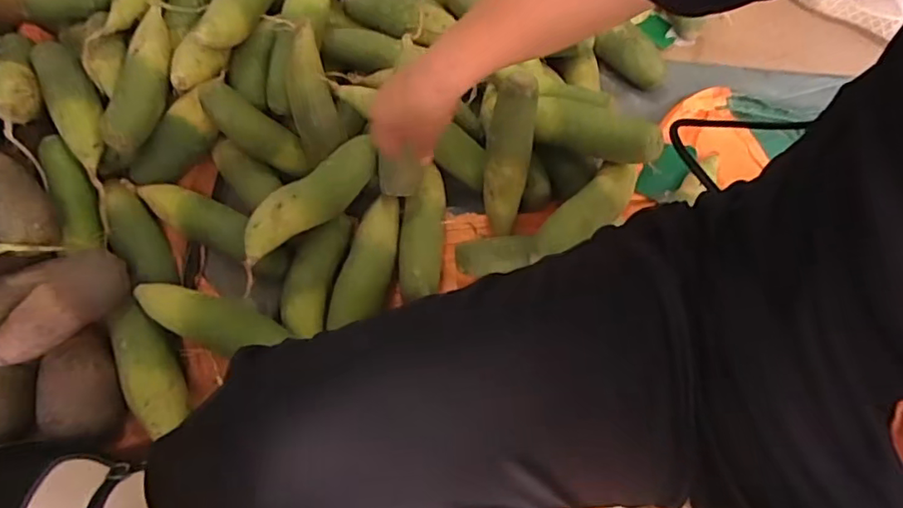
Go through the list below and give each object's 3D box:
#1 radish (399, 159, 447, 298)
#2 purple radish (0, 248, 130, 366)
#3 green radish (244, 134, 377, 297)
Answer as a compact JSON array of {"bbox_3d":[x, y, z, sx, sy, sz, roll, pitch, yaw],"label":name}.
[{"bbox_3d":[-0.037,-0.022,0.703,0.053,0.057,0.156,4,64,-2],"label":"radish"},{"bbox_3d":[-0.419,0.057,0.607,0.065,0.058,0.149,38,67,14],"label":"purple radish"},{"bbox_3d":[-0.174,-0.062,0.695,0.064,0.061,0.219,39,68,14],"label":"green radish"}]

